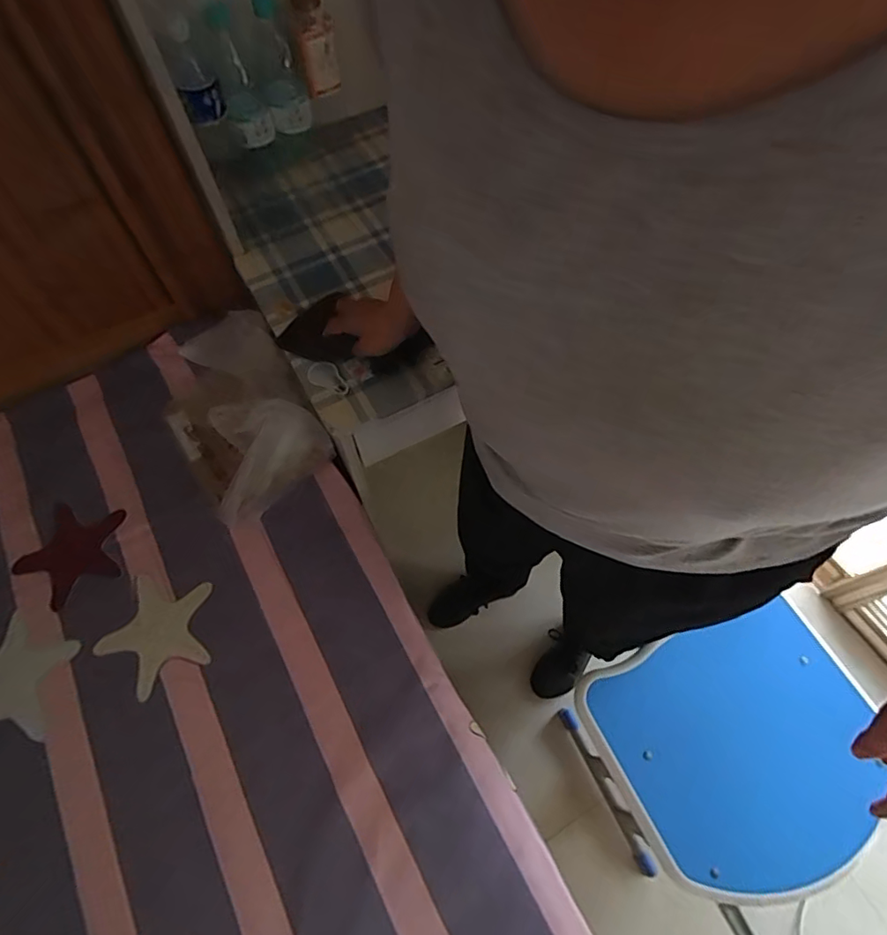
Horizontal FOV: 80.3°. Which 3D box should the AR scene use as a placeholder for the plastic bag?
[{"bbox_3d":[-0.326,-0.083,0.867,0.211,0.134,0.317,-32,68,-15],"label":"plastic bag"}]

